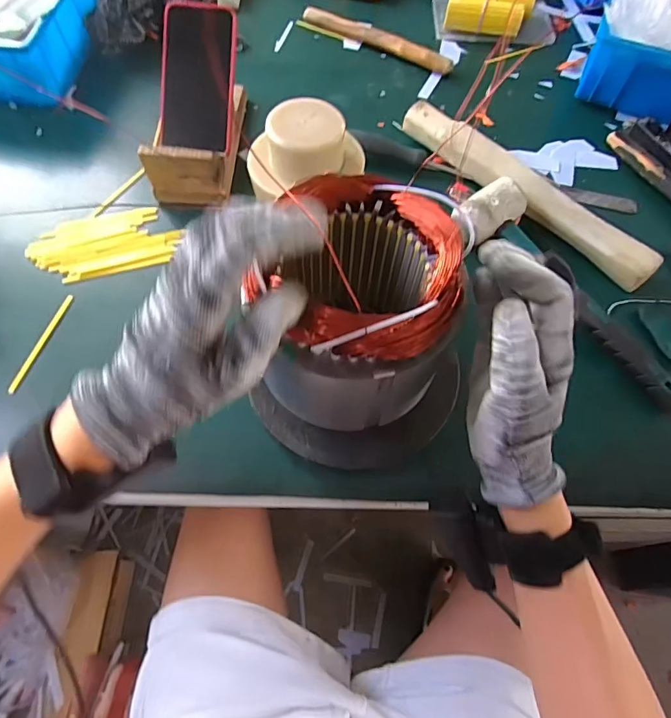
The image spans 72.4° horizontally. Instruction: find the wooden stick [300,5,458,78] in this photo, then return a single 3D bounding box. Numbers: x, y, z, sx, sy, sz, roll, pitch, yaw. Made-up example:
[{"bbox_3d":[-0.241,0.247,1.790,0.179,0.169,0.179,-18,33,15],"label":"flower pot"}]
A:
[{"bbox_3d":[0.060,-0.472,0.673,0.243,0.016,0.021,30,65,13],"label":"wooden stick"}]

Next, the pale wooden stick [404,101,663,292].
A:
[{"bbox_3d":[0.211,-0.198,0.528,0.049,0.035,0.340,-40,71,-20],"label":"pale wooden stick"}]

